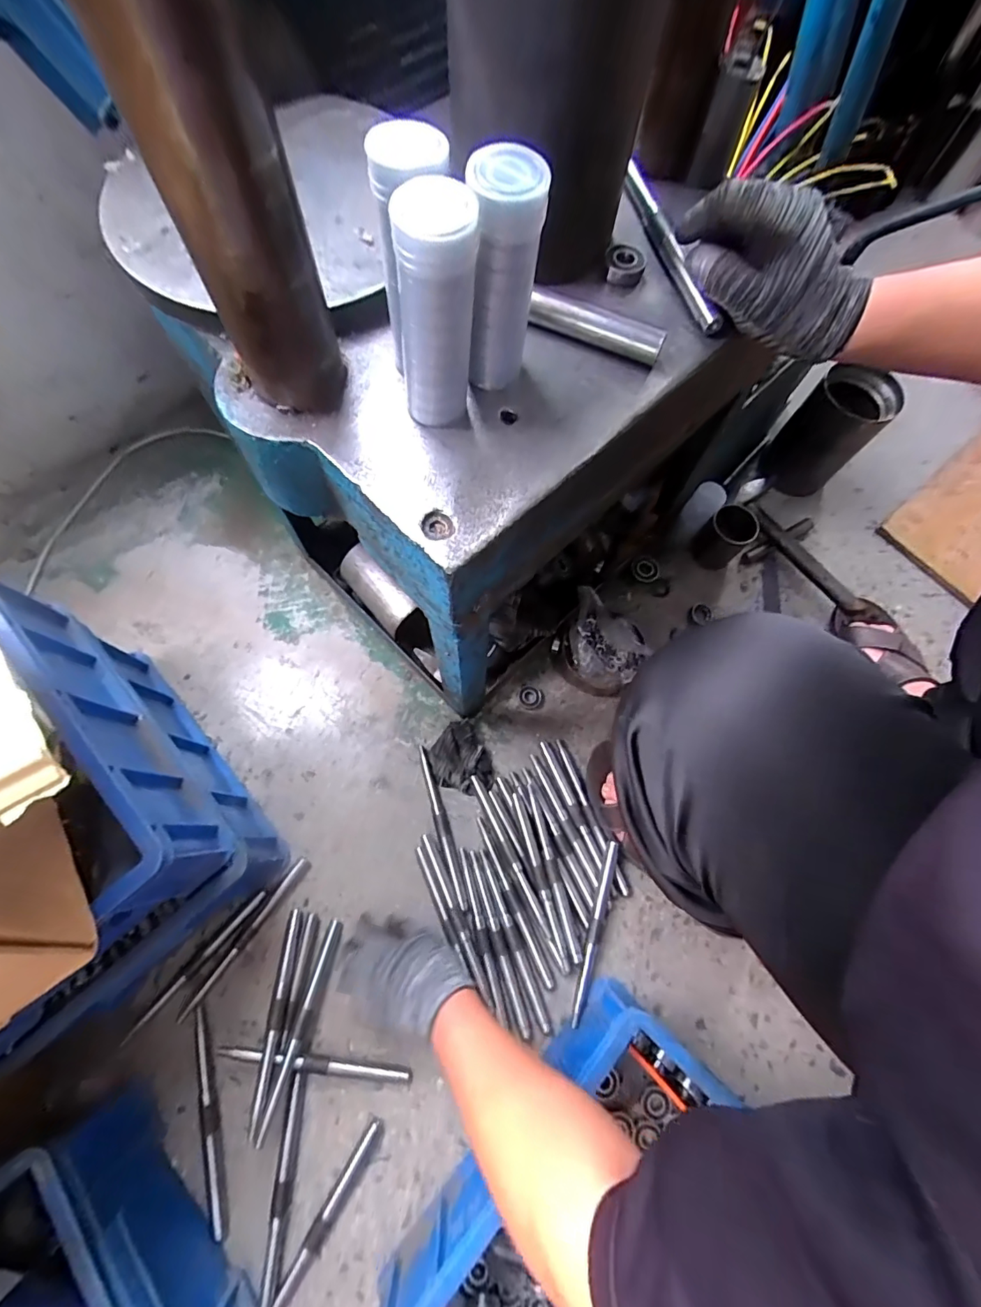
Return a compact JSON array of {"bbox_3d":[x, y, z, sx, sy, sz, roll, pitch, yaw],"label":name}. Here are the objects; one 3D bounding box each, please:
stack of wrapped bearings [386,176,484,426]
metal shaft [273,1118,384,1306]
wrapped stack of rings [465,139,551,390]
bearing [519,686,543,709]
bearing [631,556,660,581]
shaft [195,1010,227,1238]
[{"bbox_3d":[-0.031,-0.192,0.295,0.045,0.126,0.042,0,71,-2],"label":"stack of wrapped bearings"},{"bbox_3d":[-0.176,0.613,0.543,0.019,0.015,0.188,30,73,8],"label":"metal shaft"},{"bbox_3d":[0.007,-0.217,0.304,0.039,0.126,0.032,5,71,0],"label":"wrapped stack of rings"},{"bbox_3d":[0.059,0.065,0.741,0.033,0.004,0.032,1,71,-2],"label":"bearing"},{"bbox_3d":[0.255,-0.137,0.816,0.044,0.014,0.041,1,71,-2],"label":"bearing"},{"bbox_3d":[-0.322,0.528,0.570,0.019,0.010,0.215,-17,73,-8],"label":"shaft"}]

